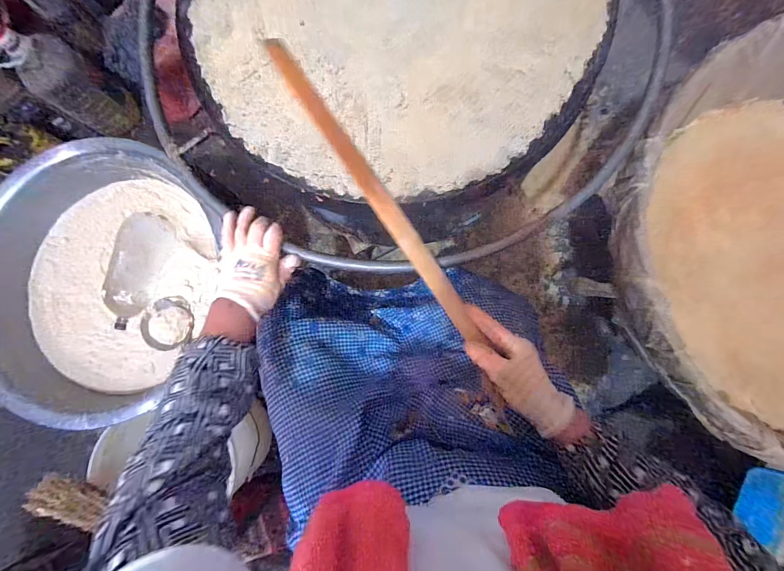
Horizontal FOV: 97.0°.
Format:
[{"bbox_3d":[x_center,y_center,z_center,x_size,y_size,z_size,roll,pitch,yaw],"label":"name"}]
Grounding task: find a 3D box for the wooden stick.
[{"bbox_3d":[-0.034,-0.143,0.476,0.028,0.012,0.501,-33,81,0],"label":"wooden stick"}]

